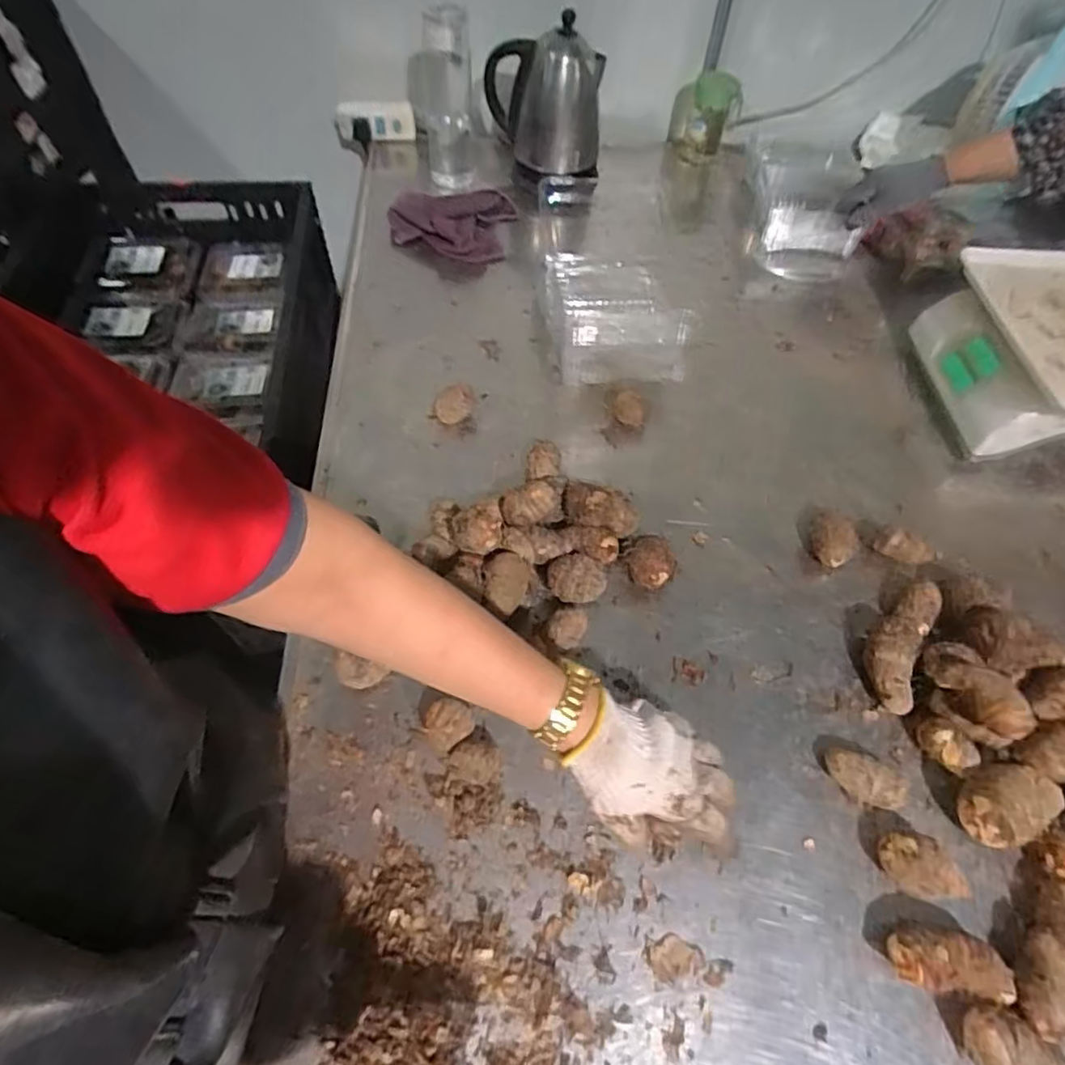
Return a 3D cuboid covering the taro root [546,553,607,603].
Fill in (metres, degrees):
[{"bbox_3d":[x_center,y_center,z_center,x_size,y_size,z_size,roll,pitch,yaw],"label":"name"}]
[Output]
[{"bbox_3d":[0.044,0.051,0.619,0.058,0.043,0.046,26,60,13],"label":"taro root"}]

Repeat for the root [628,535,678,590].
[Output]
[{"bbox_3d":[0.123,0.033,0.636,0.048,0.053,0.046,1,58,-2],"label":"root"}]

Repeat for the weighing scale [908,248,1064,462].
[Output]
[{"bbox_3d":[0.671,-0.218,0.761,0.288,0.108,0.288,3,58,-1],"label":"weighing scale"}]

